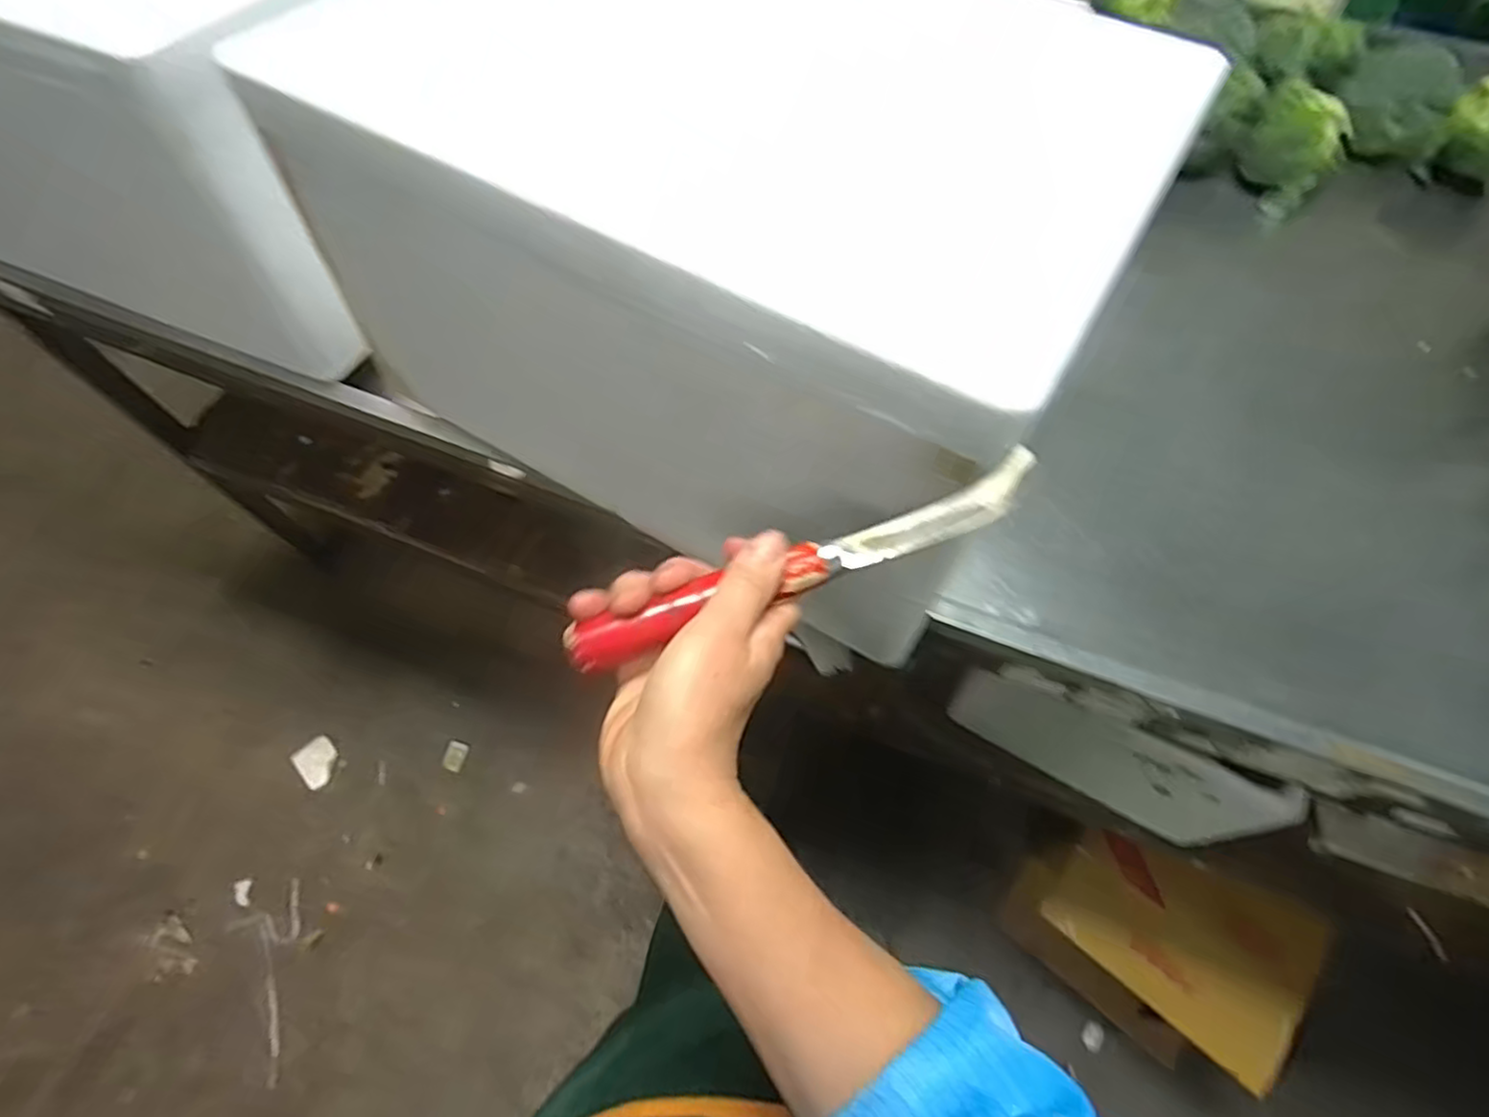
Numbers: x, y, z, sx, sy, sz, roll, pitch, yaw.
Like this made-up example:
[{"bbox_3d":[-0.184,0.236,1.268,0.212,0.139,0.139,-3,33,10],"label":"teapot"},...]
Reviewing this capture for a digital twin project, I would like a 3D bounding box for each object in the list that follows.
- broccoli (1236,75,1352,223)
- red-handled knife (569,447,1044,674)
[{"bbox_3d":[0.661,-0.498,0.860,0.111,0.104,0.100,34,68,15],"label":"broccoli"},{"bbox_3d":[0.034,0.001,0.321,0.231,0.012,0.024,-20,66,-11],"label":"red-handled knife"}]

